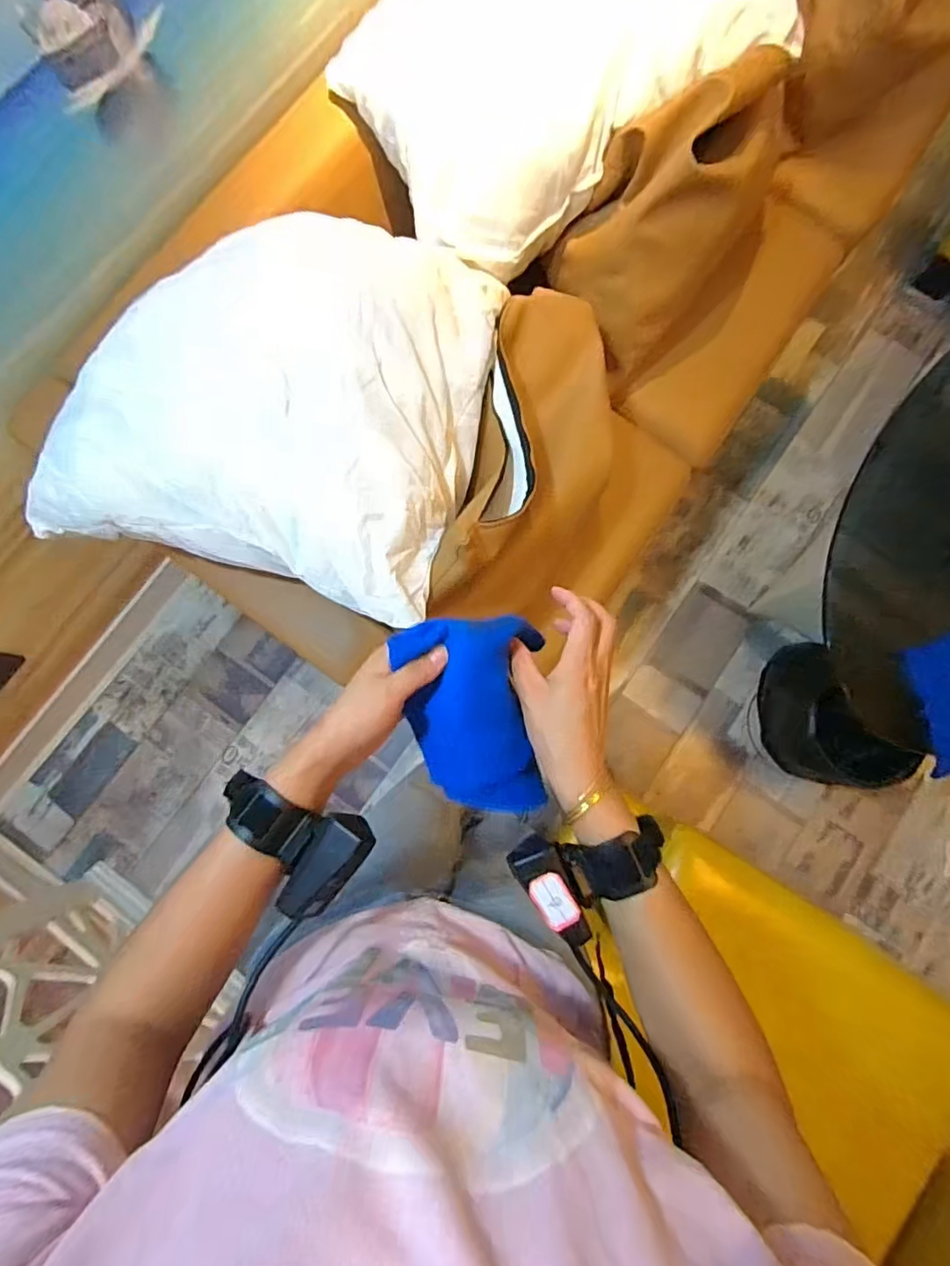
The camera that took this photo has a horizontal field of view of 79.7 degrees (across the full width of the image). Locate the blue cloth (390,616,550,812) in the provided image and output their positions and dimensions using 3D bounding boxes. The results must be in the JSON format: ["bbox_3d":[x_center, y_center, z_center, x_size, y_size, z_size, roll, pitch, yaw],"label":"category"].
[{"bbox_3d":[0.000,0.063,0.414,0.100,0.066,0.137,-4,81,-1],"label":"blue cloth"}]

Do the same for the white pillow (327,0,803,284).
[{"bbox_3d":[0.114,-0.836,0.827,0.544,0.204,0.376,-33,82,-5],"label":"white pillow"}]

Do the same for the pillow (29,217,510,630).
[{"bbox_3d":[-0.219,-0.329,0.701,0.453,0.161,0.534,14,81,2],"label":"pillow"}]

